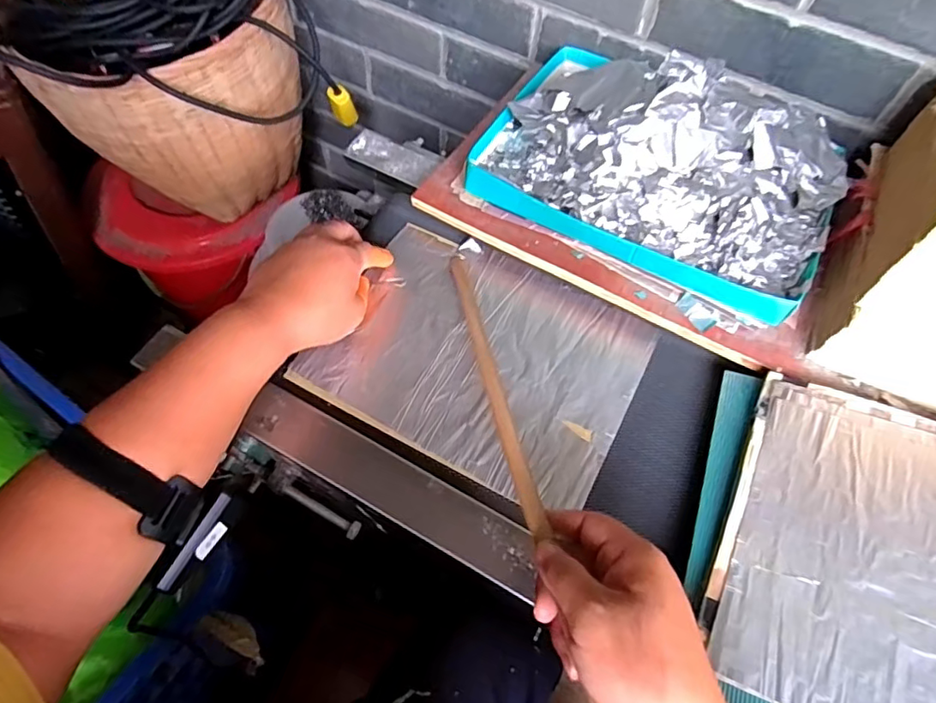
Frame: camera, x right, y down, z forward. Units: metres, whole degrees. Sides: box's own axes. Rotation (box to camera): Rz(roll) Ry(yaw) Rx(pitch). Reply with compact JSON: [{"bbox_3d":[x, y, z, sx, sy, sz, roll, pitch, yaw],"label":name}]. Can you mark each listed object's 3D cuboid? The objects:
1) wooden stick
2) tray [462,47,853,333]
[{"bbox_3d":[0.016,0.013,0.411,0.014,0.008,0.266,-9,47,-7],"label":"wooden stick"},{"bbox_3d":[0.175,-0.181,0.492,0.297,0.063,0.228,27,63,12],"label":"tray"}]

